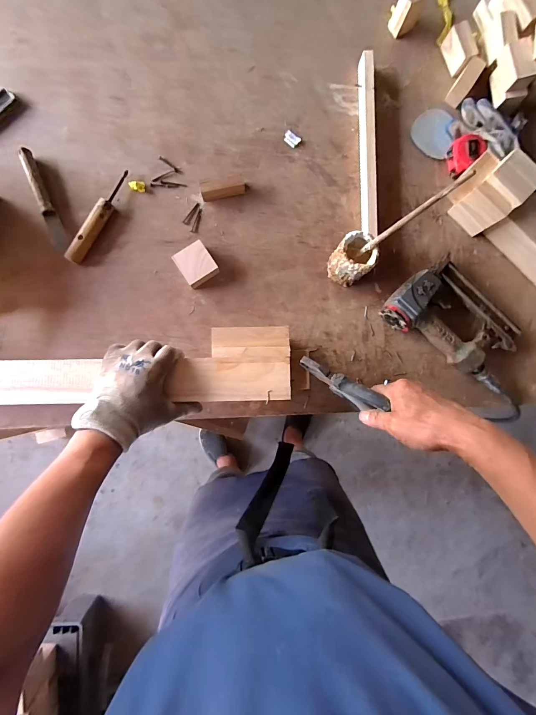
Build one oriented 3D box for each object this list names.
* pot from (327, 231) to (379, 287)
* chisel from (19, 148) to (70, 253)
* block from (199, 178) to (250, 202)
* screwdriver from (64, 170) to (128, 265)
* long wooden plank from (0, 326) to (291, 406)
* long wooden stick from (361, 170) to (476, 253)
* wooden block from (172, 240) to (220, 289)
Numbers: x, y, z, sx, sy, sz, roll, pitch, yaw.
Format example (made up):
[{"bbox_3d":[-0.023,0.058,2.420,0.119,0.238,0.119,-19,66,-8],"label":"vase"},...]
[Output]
[{"bbox_3d":[0.144,-0.169,0.546,0.064,0.090,0.062,0,90,-4],"label":"pot"},{"bbox_3d":[-0.395,-0.275,0.556,0.024,0.019,0.184,-21,92,-4],"label":"chisel"},{"bbox_3d":[-0.077,-0.302,0.568,0.083,0.032,0.023,-10,91,-4],"label":"block"},{"bbox_3d":[-0.300,-0.249,0.561,0.025,0.022,0.184,31,88,-3],"label":"screwdriver"},{"bbox_3d":[-0.296,0.018,0.464,0.656,0.025,0.109,-1,90,-1],"label":"long wooden plank"},{"bbox_3d":[0.197,-0.196,0.444,0.008,0.175,0.011,-30,92,-31],"label":"long wooden stick"},{"bbox_3d":[-0.127,-0.163,0.566,0.058,0.033,0.064,-34,92,-3],"label":"wooden block"}]

